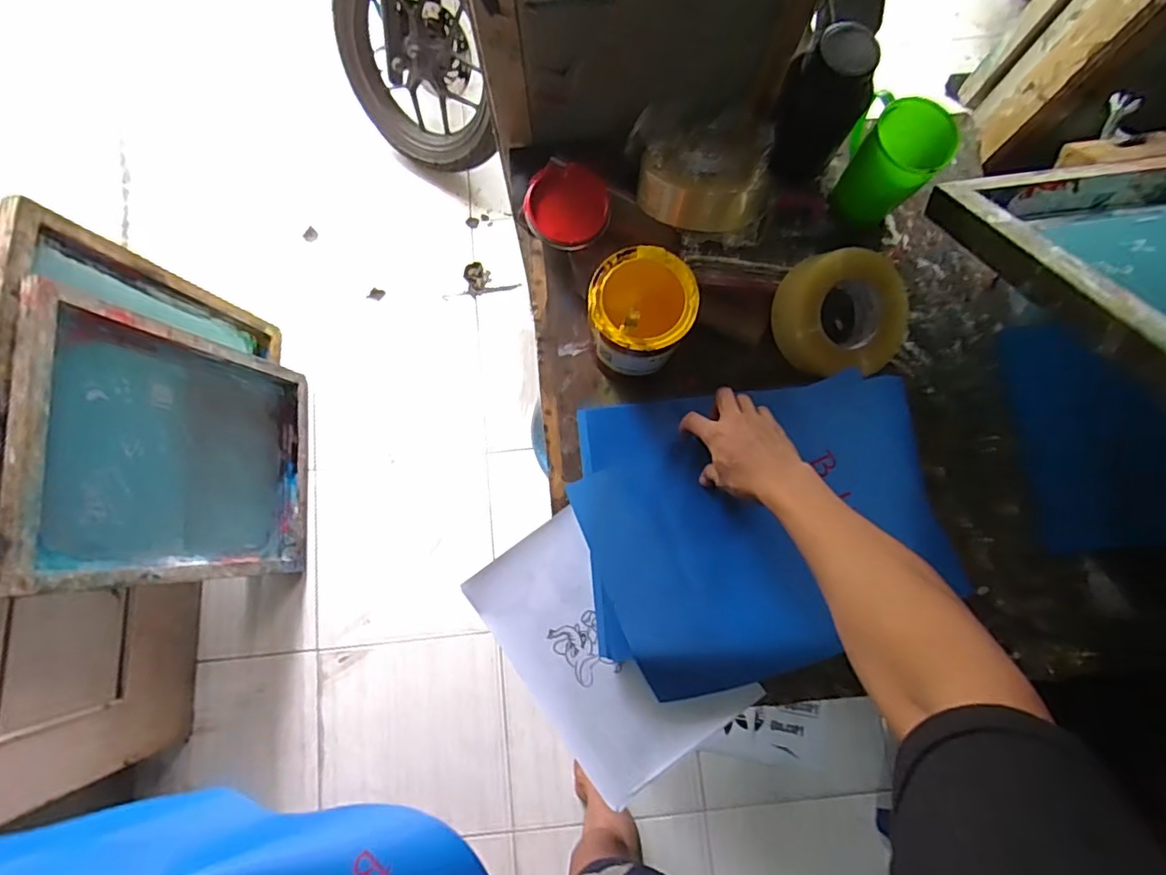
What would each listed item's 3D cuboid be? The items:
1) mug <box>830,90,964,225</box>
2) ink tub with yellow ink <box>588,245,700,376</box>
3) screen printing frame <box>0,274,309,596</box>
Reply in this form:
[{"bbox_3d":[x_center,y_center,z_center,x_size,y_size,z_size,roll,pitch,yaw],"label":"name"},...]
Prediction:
[{"bbox_3d":[0.355,-0.318,0.681,0.101,0.121,0.081,32,81,6],"label":"mug"},{"bbox_3d":[0.062,-0.133,0.632,0.106,0.113,0.108,0,79,0],"label":"ink tub with yellow ink"},{"bbox_3d":[-0.734,0.035,1.069,0.055,0.557,0.460,-9,78,14],"label":"screen printing frame"}]

